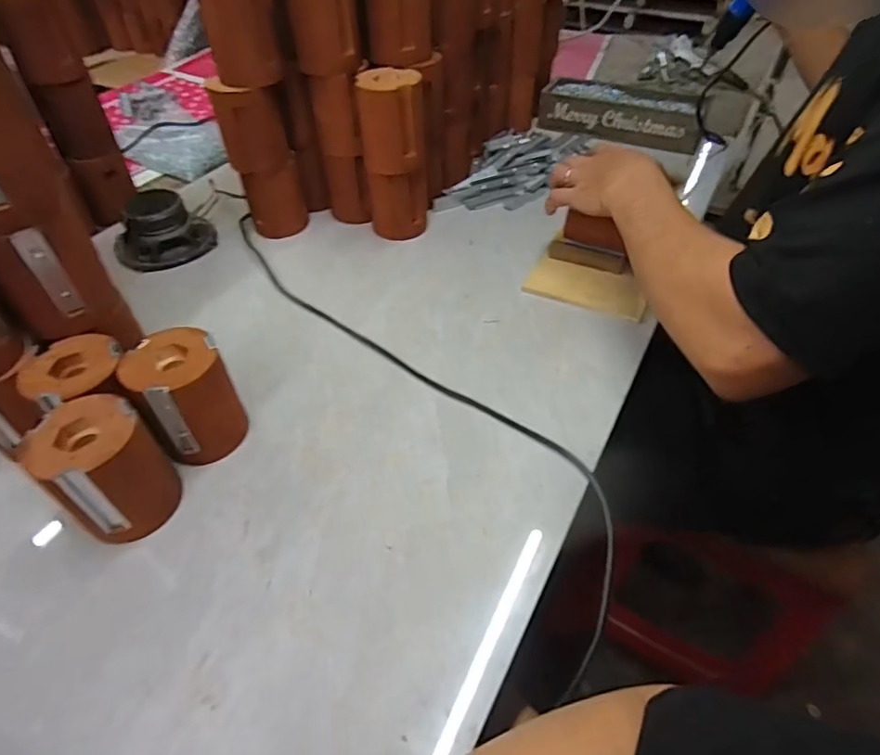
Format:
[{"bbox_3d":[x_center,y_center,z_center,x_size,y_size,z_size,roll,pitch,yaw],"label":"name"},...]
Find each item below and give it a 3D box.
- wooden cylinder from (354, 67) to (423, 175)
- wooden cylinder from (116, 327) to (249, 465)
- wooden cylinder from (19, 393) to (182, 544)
[{"bbox_3d":[-0.060,-0.316,0.677,0.078,0.102,0.065,-6,47,-5],"label":"wooden cylinder"},{"bbox_3d":[-0.224,0.017,0.489,0.076,0.099,0.072,-25,49,-20],"label":"wooden cylinder"},{"bbox_3d":[-0.260,0.076,0.432,0.081,0.101,0.069,-35,53,-27],"label":"wooden cylinder"}]

